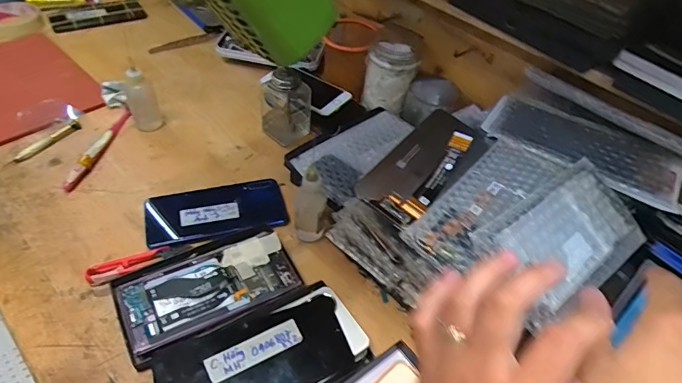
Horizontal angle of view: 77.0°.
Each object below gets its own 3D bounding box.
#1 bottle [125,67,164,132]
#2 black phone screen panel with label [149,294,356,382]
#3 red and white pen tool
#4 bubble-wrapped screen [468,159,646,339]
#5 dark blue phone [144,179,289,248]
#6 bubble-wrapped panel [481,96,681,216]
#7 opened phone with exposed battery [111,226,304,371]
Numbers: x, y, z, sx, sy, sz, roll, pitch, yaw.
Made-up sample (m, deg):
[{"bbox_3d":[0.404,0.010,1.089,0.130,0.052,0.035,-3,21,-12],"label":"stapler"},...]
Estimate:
[{"bbox_3d":[-0.270,-0.128,0.579,0.041,0.085,0.045,-17,52,-21],"label":"bottle"},{"bbox_3d":[-0.076,0.149,0.381,0.166,0.006,0.076,-13,52,-21],"label":"black phone screen panel with label"},{"bbox_3d":[-0.312,-0.057,0.555,0.019,0.019,0.154,11,47,4],"label":"red and white pen tool"},{"bbox_3d":[0.183,0.037,0.345,0.162,0.007,0.086,-27,79,-28],"label":"bubble-wrapped screen"},{"bbox_3d":[-0.146,0.023,0.507,0.158,0.015,0.078,-13,50,-18],"label":"dark blue phone"},{"bbox_3d":[0.242,-0.044,0.430,0.187,0.014,0.080,28,50,18],"label":"bubble-wrapped panel"},{"bbox_3d":[-0.131,0.091,0.430,0.167,0.013,0.093,-24,54,-26],"label":"opened phone with exposed battery"}]

